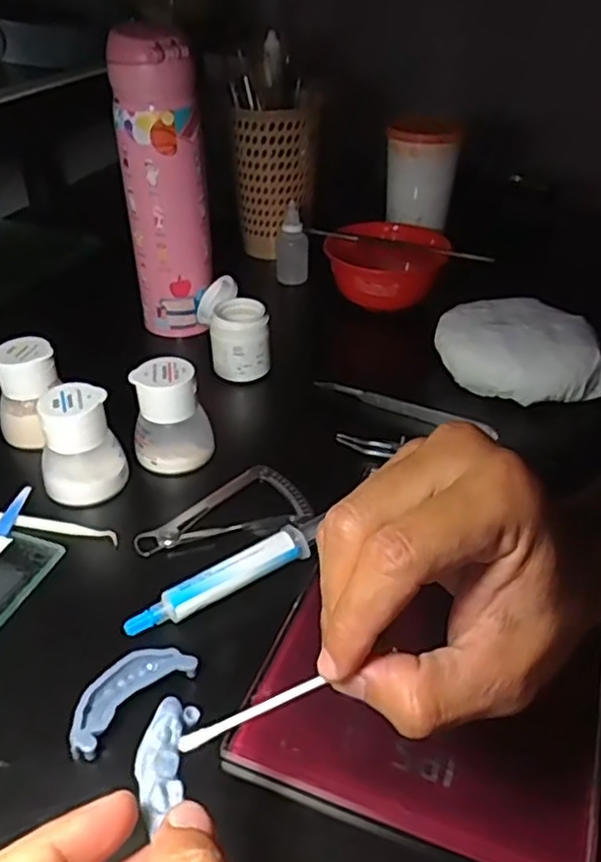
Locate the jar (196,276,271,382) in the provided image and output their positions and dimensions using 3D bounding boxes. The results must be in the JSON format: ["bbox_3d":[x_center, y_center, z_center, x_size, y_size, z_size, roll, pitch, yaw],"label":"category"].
[{"bbox_3d":[-0.052,-0.079,0.545,0.046,0.056,0.078,-5,37,-12],"label":"jar"}]

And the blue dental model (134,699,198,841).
[{"bbox_3d":[-0.042,0.101,0.214,0.015,0.008,0.036,5,41,2],"label":"blue dental model"}]

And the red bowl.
[{"bbox_3d":[0.079,-0.152,0.627,0.100,0.046,0.122,13,37,12],"label":"red bowl"}]

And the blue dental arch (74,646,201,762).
[{"bbox_3d":[-0.079,0.119,0.313,0.027,0.015,0.061,30,44,31],"label":"blue dental arch"}]

